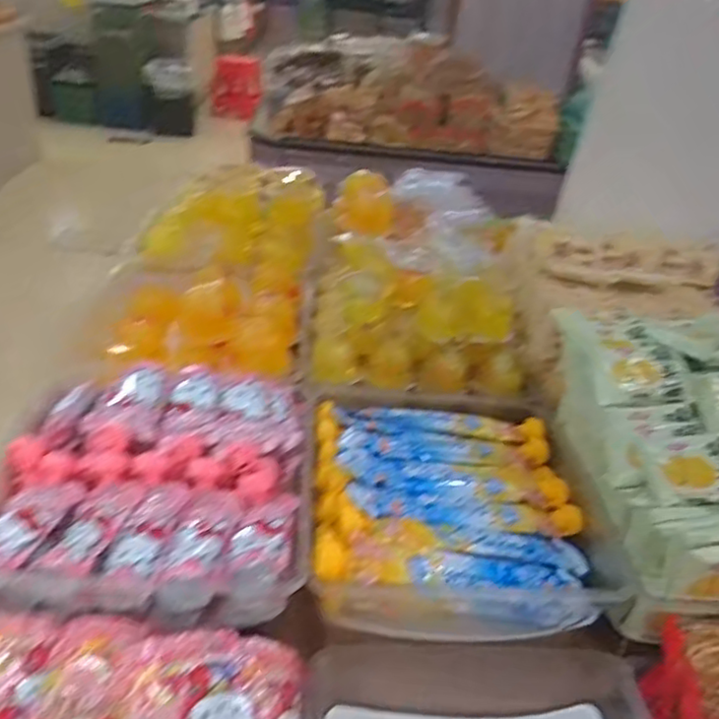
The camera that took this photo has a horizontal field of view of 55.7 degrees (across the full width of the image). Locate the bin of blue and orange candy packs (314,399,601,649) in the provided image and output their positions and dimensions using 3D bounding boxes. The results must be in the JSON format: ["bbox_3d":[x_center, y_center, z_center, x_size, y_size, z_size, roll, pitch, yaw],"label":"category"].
[{"bbox_3d":[0.094,0.143,0.720,0.283,0.087,0.279,4,32,-5],"label":"bin of blue and orange candy packs"}]

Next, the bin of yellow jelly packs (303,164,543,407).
[{"bbox_3d":[0.082,-0.132,0.975,0.290,0.161,0.427,4,32,-4],"label":"bin of yellow jelly packs"}]

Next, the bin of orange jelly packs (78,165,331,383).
[{"bbox_3d":[-0.217,-0.148,1.043,0.280,0.153,0.506,5,32,-2],"label":"bin of orange jelly packs"}]

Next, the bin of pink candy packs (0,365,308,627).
[{"bbox_3d":[-0.201,0.118,0.671,0.291,0.090,0.279,5,32,-3],"label":"bin of pink candy packs"}]

